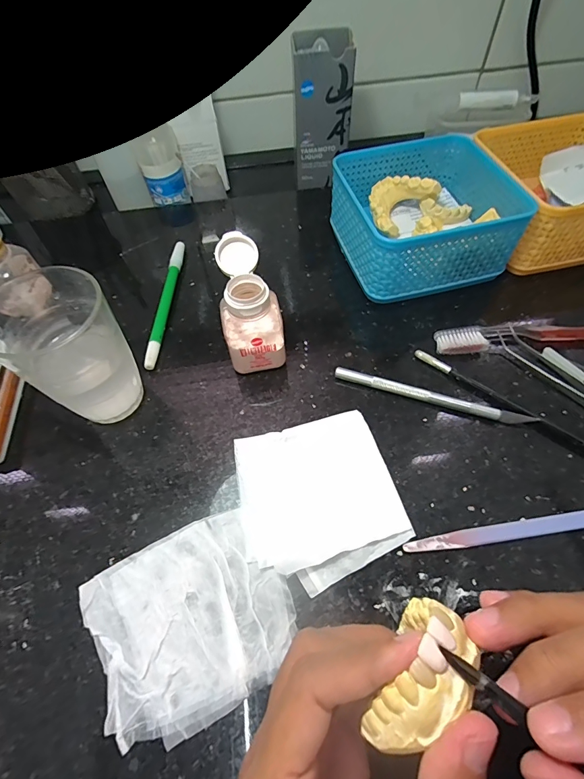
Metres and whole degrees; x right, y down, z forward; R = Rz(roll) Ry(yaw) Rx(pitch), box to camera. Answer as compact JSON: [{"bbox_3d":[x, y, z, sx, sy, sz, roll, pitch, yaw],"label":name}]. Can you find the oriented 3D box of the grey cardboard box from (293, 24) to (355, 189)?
[{"bbox_3d":[0.030,-0.280,0.386,0.058,0.121,0.054,-1,59,2],"label":"grey cardboard box"}]

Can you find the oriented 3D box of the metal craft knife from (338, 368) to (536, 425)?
[{"bbox_3d":[0.098,0.005,0.267,0.137,0.009,0.010,16,61,12],"label":"metal craft knife"}]

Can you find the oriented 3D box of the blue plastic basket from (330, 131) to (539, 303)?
[{"bbox_3d":[0.111,-0.153,0.331,0.129,0.064,0.130,-14,59,-5],"label":"blue plastic basket"}]

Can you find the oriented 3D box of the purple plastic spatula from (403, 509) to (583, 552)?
[{"bbox_3d":[0.134,0.082,0.220,0.136,0.004,0.010,-8,59,-2],"label":"purple plastic spatula"}]

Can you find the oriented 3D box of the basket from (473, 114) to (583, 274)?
[{"bbox_3d":[0.240,-0.184,0.341,0.129,0.057,0.134,-11,59,-4],"label":"basket"}]

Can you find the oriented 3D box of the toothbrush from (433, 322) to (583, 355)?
[{"bbox_3d":[0.202,-0.044,0.290,0.183,0.012,0.024,-4,59,1],"label":"toothbrush"}]

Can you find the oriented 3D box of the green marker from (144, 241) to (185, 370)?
[{"bbox_3d":[-0.110,-0.078,0.328,0.010,0.010,0.144,0,59,3],"label":"green marker"}]

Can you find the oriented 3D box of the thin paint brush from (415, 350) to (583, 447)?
[{"bbox_3d":[0.169,0.021,0.253,0.187,0.008,0.007,35,66,21],"label":"thin paint brush"}]

